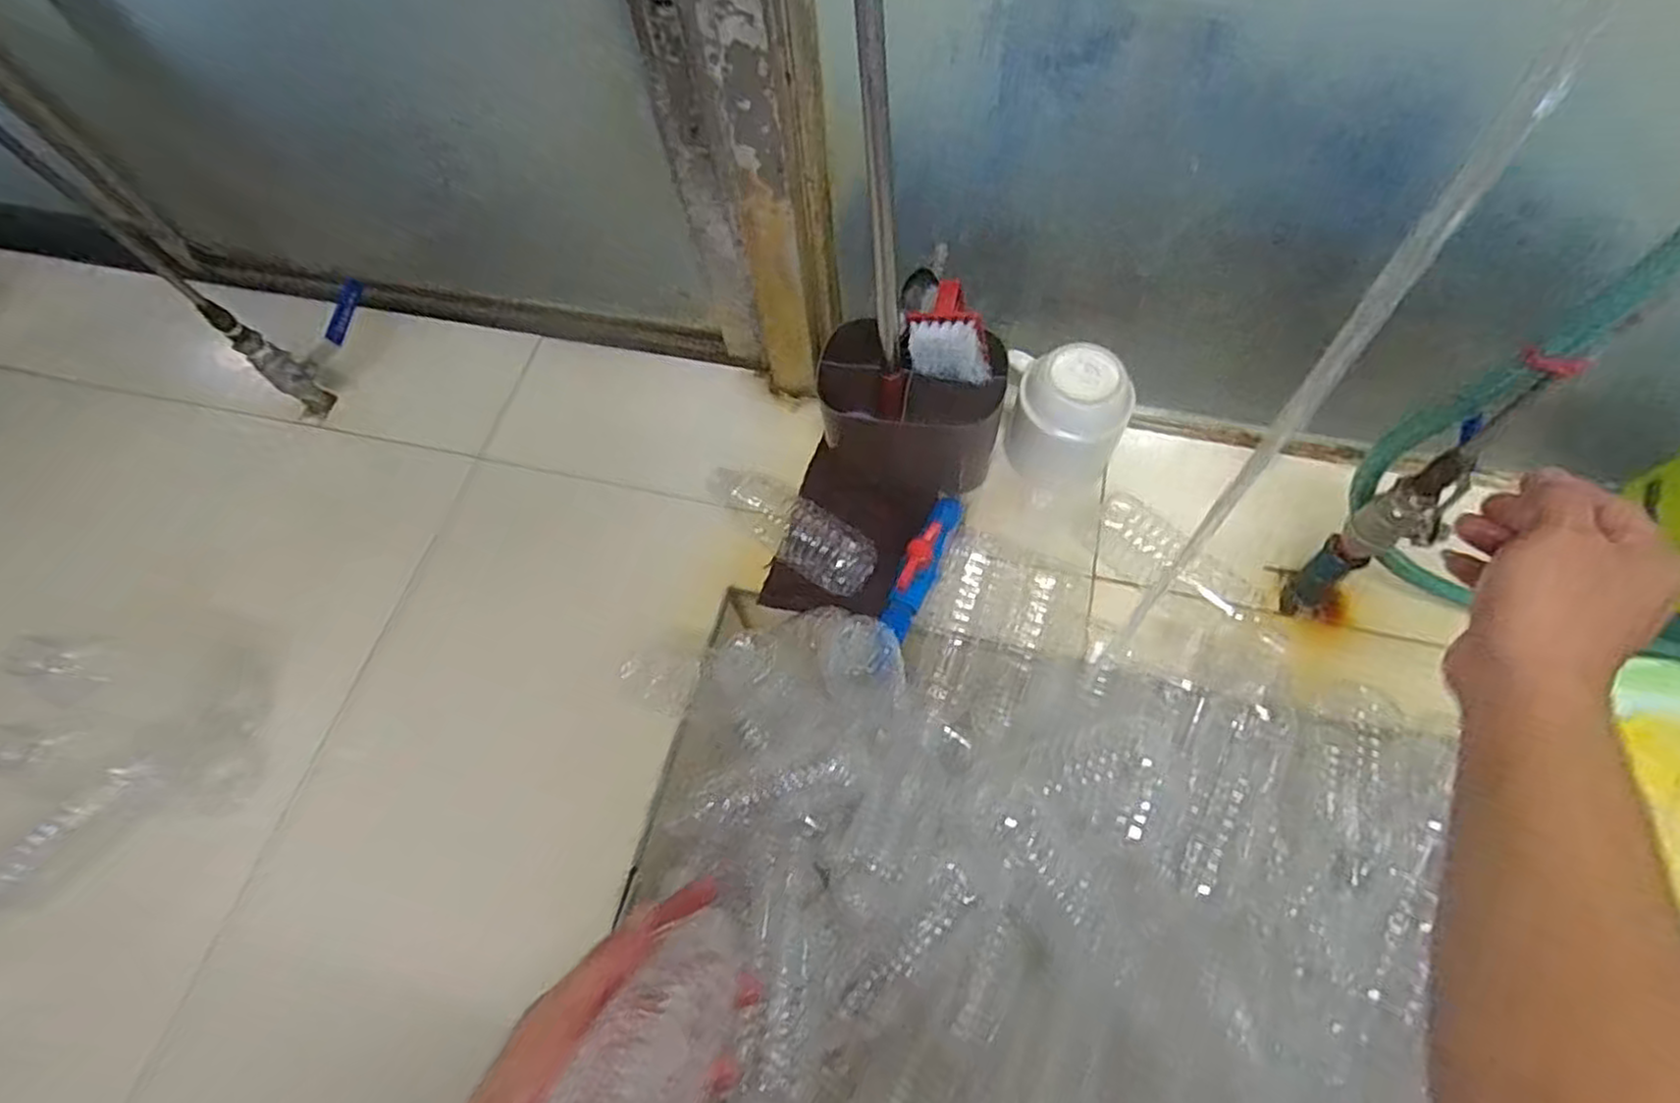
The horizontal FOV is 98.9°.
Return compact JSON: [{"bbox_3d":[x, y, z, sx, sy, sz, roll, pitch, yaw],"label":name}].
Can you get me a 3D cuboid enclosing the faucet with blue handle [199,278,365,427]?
[{"bbox_3d":[-0.519,-0.209,0.716,0.124,0.141,0.049,-33,66,-13],"label":"faucet with blue handle"}]

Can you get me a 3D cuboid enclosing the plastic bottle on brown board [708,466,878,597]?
[{"bbox_3d":[-0.045,-0.027,0.622,0.055,0.055,0.172,-43,69,-16],"label":"plastic bottle on brown board"}]

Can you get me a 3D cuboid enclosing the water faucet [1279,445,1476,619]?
[{"bbox_3d":[0.379,-0.004,0.517,0.049,0.201,0.046,-31,66,-11],"label":"water faucet"}]

